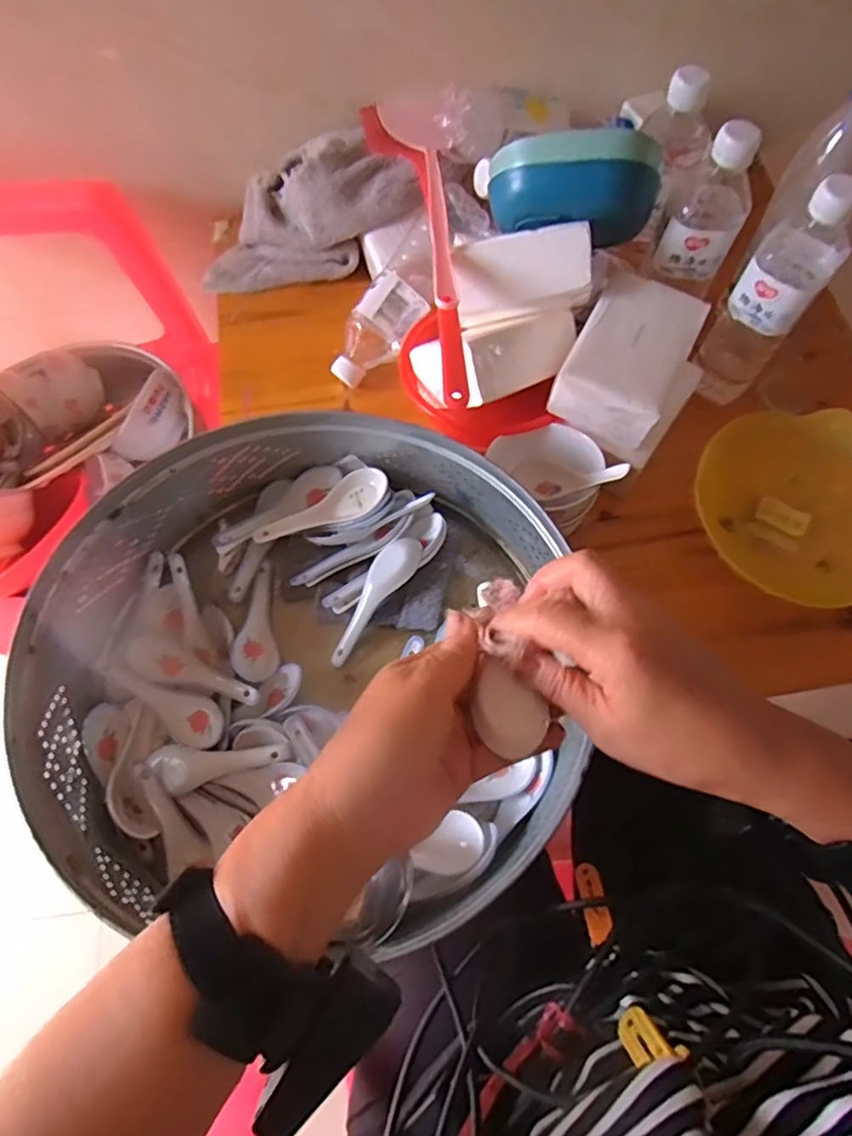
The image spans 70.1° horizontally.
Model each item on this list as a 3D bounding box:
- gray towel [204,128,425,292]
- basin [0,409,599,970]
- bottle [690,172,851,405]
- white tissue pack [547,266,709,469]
[{"bbox_3d":[-0.131,-0.382,0.666,0.241,0.144,0.097,-2,68,0],"label":"gray towel"},{"bbox_3d":[-0.095,0.062,0.477,0.373,0.120,0.353,0,68,1],"label":"basin"},{"bbox_3d":[0.298,-0.231,0.526,0.061,0.208,0.065,40,74,15],"label":"bottle"},{"bbox_3d":[0.184,-0.178,0.535,0.106,0.070,0.136,31,72,12],"label":"white tissue pack"}]

